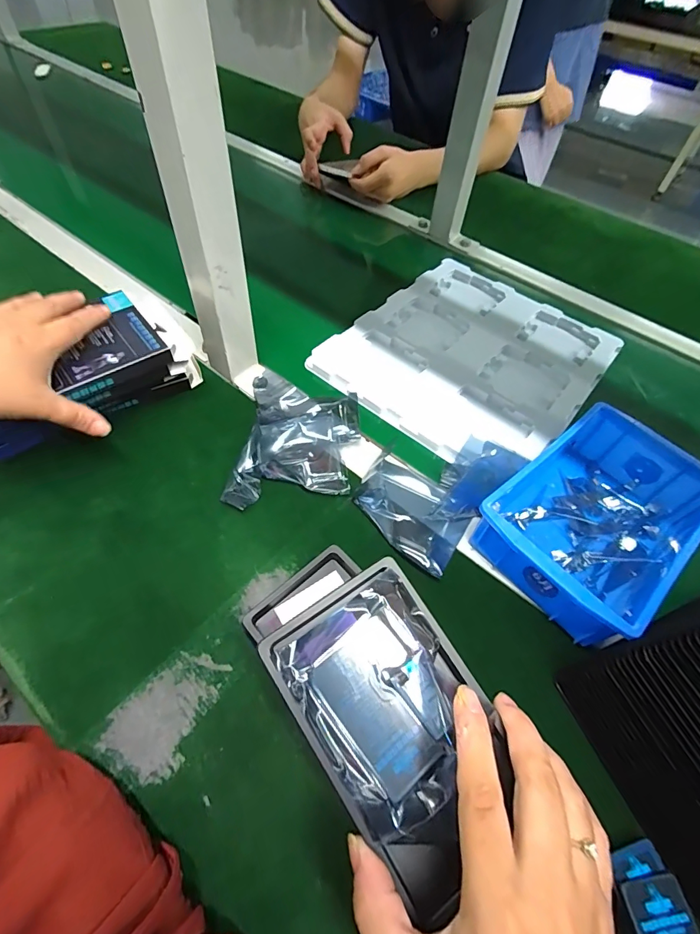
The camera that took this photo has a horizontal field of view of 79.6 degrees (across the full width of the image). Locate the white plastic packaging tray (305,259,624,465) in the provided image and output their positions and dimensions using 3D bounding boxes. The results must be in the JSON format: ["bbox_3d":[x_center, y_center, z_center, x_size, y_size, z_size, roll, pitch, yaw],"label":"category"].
[{"bbox_3d":[0.151,-0.143,0.515,0.269,0.017,0.309,36,59,19],"label":"white plastic packaging tray"}]

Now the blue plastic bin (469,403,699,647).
[{"bbox_3d":[0.211,0.038,0.366,0.202,0.061,0.125,-33,63,-25],"label":"blue plastic bin"}]

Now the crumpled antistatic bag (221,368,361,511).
[{"bbox_3d":[-0.050,-0.036,0.412,0.112,0.034,0.159,5,54,-1],"label":"crumpled antistatic bag"}]

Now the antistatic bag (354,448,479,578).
[{"bbox_3d":[0.059,0.035,0.390,0.108,0.008,0.091,34,58,18],"label":"antistatic bag"}]

